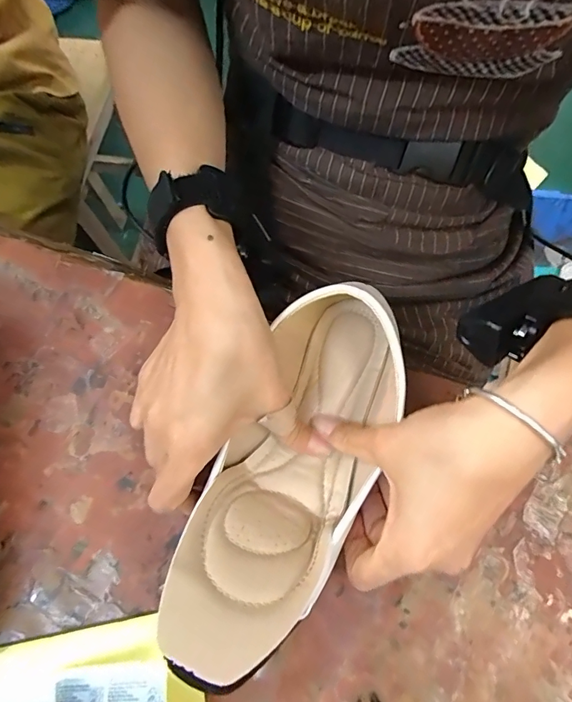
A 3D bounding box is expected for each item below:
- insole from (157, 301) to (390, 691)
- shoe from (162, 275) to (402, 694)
[{"bbox_3d":[0.007,0.063,0.250,0.067,0.042,0.213,24,55,11],"label":"insole"},{"bbox_3d":[0.009,0.052,0.248,0.085,0.057,0.231,21,57,10],"label":"shoe"}]

